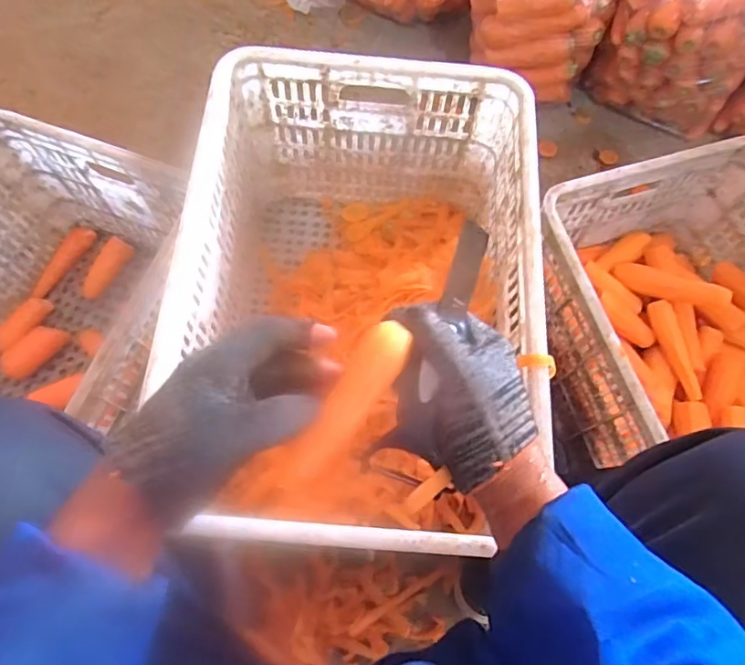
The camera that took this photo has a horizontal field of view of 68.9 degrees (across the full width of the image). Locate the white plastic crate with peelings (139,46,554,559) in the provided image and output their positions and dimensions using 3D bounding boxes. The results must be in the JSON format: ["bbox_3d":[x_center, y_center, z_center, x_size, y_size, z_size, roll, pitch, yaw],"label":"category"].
[{"bbox_3d":[-0.018,-0.032,0.772,0.424,0.324,0.606,3,70,0],"label":"white plastic crate with peelings"}]

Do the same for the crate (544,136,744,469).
[{"bbox_3d":[0.461,0.028,0.754,0.360,0.220,0.512,-18,72,-7],"label":"crate"}]

